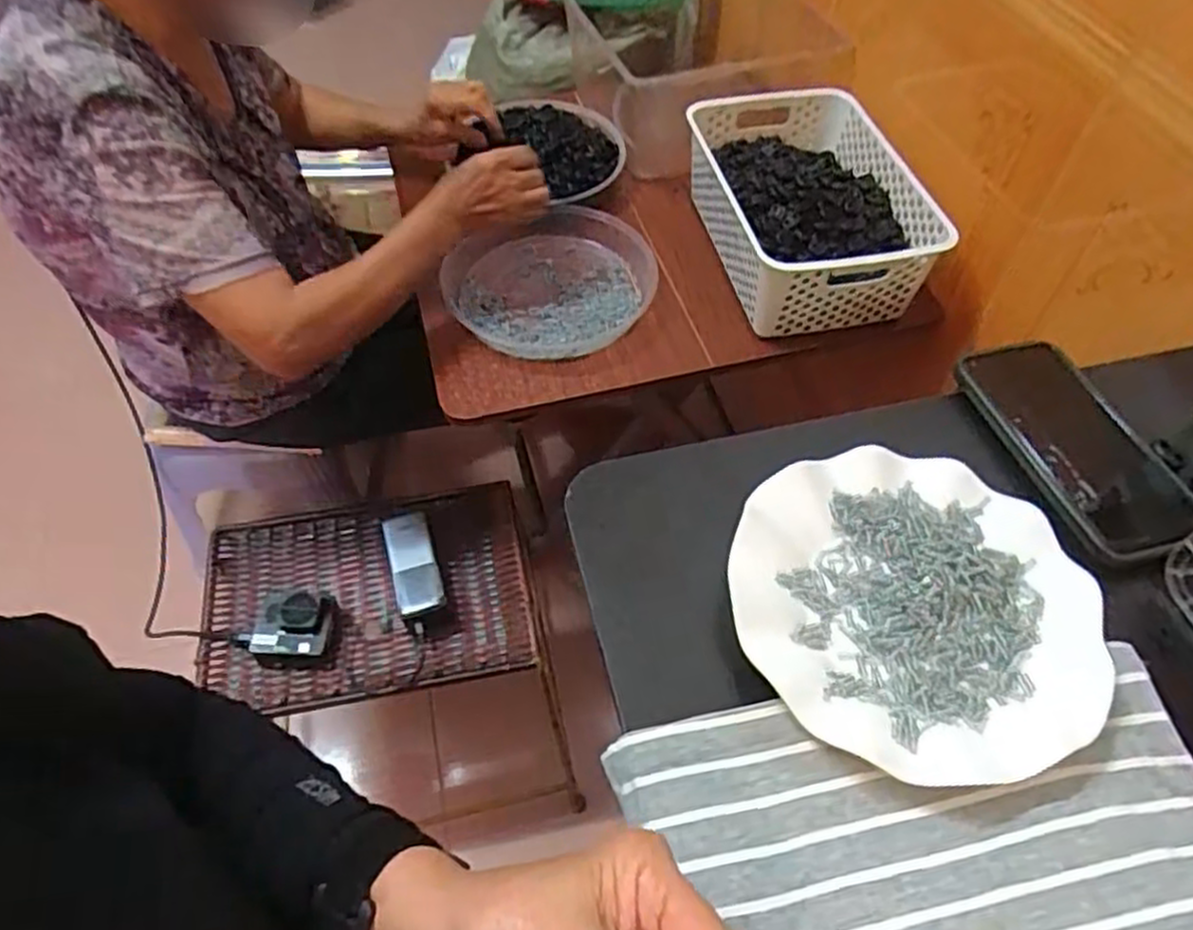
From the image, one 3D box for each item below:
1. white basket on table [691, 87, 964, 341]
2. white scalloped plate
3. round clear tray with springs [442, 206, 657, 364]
[{"bbox_3d":[0.241,-0.295,0.862,0.212,0.099,0.309,-8,55,-6],"label":"white basket on table"},{"bbox_3d":[0.163,0.073,0.398,0.179,0.021,0.175,0,54,0],"label":"white scalloped plate"},{"bbox_3d":[-0.047,-0.206,0.858,0.235,0.031,0.202,-15,55,-10],"label":"round clear tray with springs"}]

